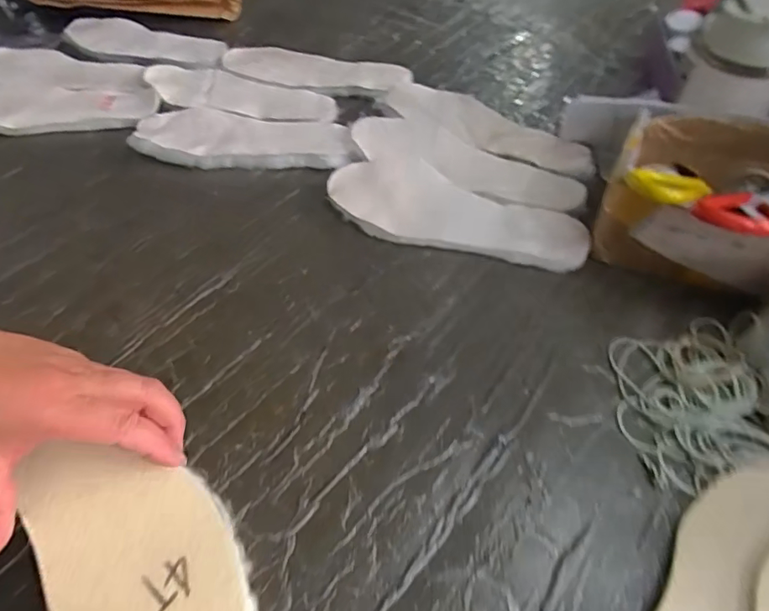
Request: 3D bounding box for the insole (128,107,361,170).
[{"bbox_3d":[-0.163,-0.190,0.580,0.261,0.015,0.091,10,56,9],"label":"insole"}]

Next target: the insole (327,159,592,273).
[{"bbox_3d":[0.066,-0.096,0.499,0.256,0.009,0.097,12,61,12],"label":"insole"}]

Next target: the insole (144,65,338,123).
[{"bbox_3d":[-0.188,-0.272,0.638,0.268,0.013,0.086,16,53,16],"label":"insole"}]

